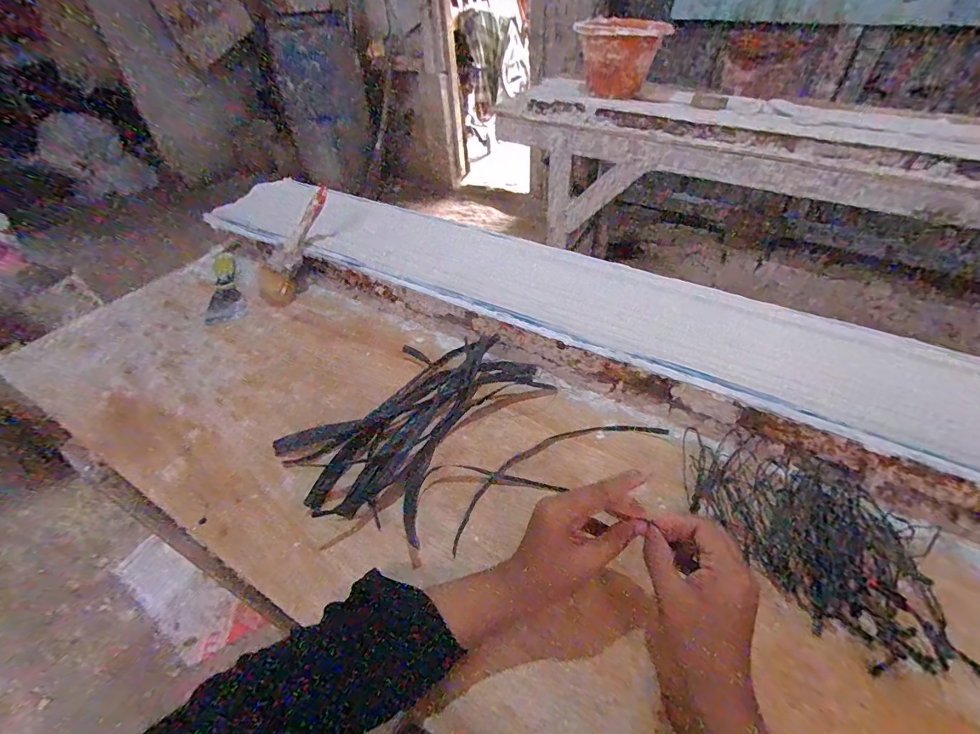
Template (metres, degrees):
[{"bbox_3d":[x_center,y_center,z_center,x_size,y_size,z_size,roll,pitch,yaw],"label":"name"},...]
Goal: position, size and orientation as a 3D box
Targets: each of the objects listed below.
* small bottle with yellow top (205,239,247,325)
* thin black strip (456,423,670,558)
[{"bbox_3d":[-0.452,-0.151,0.739,0.055,0.031,0.216,-17,46,-14],"label":"small bottle with yellow top"},{"bbox_3d":[0.069,0.108,0.474,0.272,0.004,0.064,-23,48,-20],"label":"thin black strip"}]

